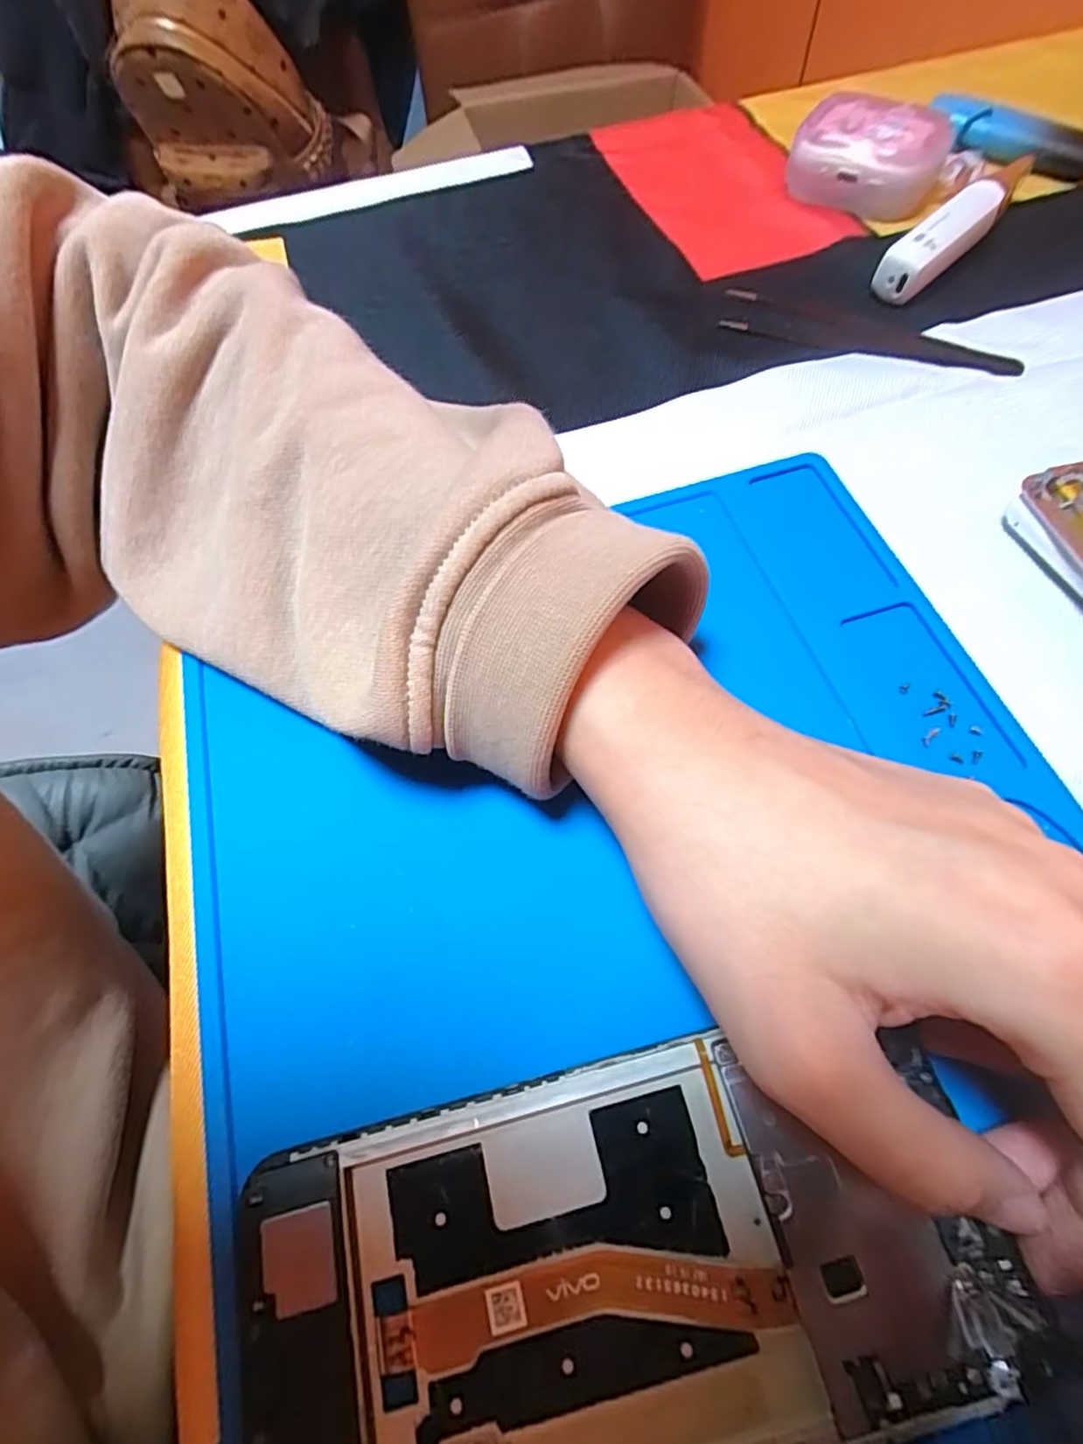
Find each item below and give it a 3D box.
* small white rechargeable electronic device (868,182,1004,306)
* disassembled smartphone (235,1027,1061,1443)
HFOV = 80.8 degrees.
[{"bbox_3d":[0.167,-0.200,0.265,0.065,0.022,0.016,-39,68,-15],"label":"small white rechargeable electronic device"},{"bbox_3d":[0.015,0.109,0.127,0.147,0.005,0.069,-14,63,-4],"label":"disassembled smartphone"}]

